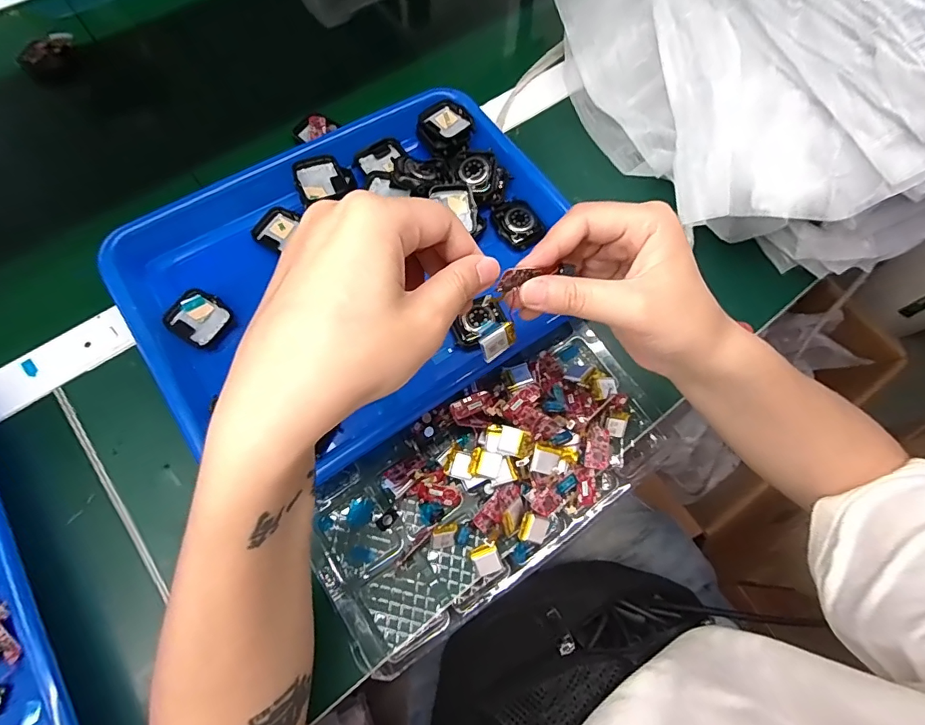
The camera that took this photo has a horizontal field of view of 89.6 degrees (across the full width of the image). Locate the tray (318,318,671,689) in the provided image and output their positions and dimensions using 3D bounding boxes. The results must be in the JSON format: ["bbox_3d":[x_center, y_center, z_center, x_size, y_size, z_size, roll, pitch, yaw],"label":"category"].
[{"bbox_3d":[0.022,0.078,0.323,0.255,0.040,0.123,-32,73,-14],"label":"tray"}]

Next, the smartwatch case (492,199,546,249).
[{"bbox_3d":[0.047,-0.115,0.384,0.038,0.008,0.044,-33,74,-14],"label":"smartwatch case"}]

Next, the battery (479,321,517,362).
[{"bbox_3d":[0.020,-0.012,0.249,0.022,0.016,0.004,-35,41,-19],"label":"battery"}]

